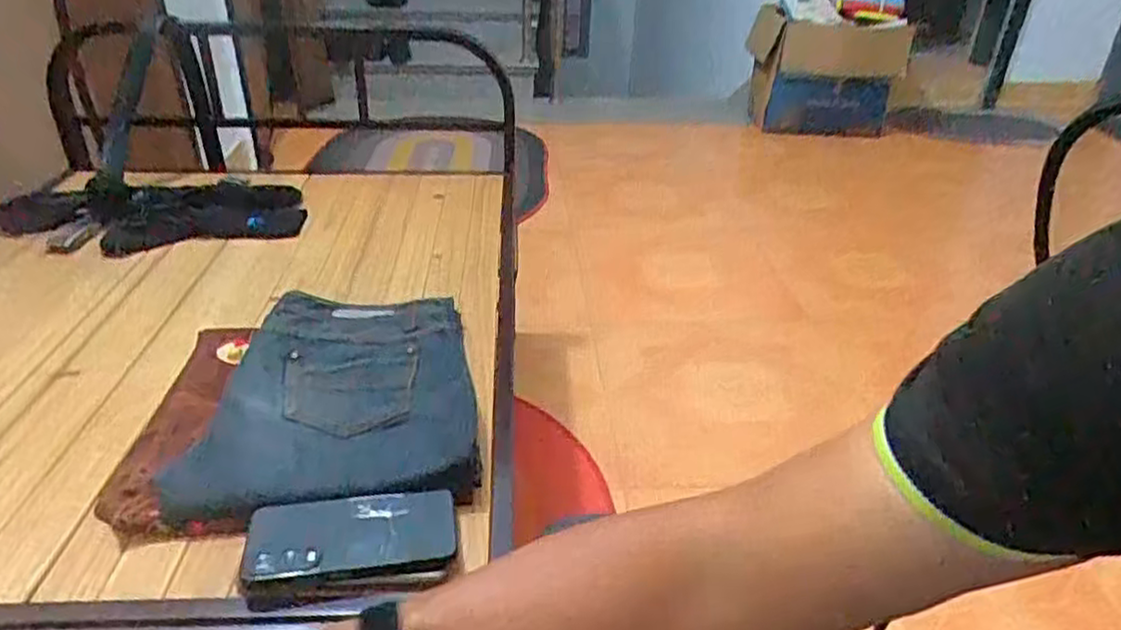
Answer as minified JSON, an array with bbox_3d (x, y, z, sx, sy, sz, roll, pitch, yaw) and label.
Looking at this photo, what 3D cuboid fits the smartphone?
[{"bbox_3d":[-0.167,0.173,0.588,0.160,0.013,0.074,1,34,-11],"label":"smartphone"}]

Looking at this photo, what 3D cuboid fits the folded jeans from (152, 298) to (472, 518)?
[{"bbox_3d":[-0.220,0.078,0.737,0.254,0.055,0.291,-5,33,-7],"label":"folded jeans"}]

